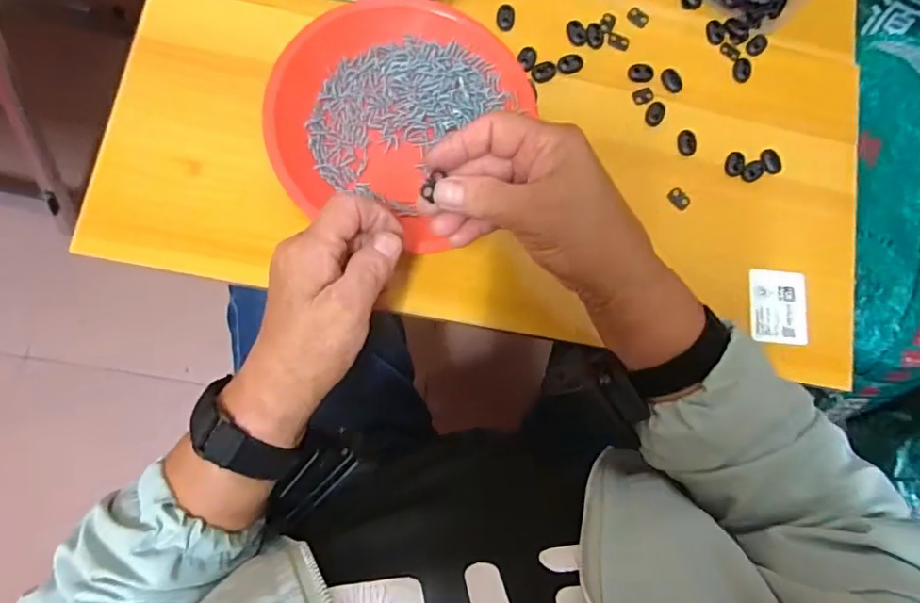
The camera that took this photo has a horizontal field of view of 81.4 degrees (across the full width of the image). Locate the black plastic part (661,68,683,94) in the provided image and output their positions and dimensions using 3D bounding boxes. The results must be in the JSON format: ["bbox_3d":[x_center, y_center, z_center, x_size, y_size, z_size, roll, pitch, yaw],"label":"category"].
[{"bbox_3d":[0.181,-0.188,0.454,0.016,0.004,0.022,-30,86,-12],"label":"black plastic part"}]

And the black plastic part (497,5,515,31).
[{"bbox_3d":[0.038,-0.236,0.444,0.015,0.004,0.023,15,79,-6],"label":"black plastic part"}]

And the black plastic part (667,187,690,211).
[{"bbox_3d":[0.180,-0.084,0.440,0.014,0.004,0.019,-36,87,-12],"label":"black plastic part"}]

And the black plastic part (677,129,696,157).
[{"bbox_3d":[0.190,-0.133,0.448,0.016,0.004,0.022,2,80,-8],"label":"black plastic part"}]

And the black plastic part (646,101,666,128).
[{"bbox_3d":[0.164,-0.158,0.448,0.015,0.004,0.024,28,78,-3],"label":"black plastic part"}]

